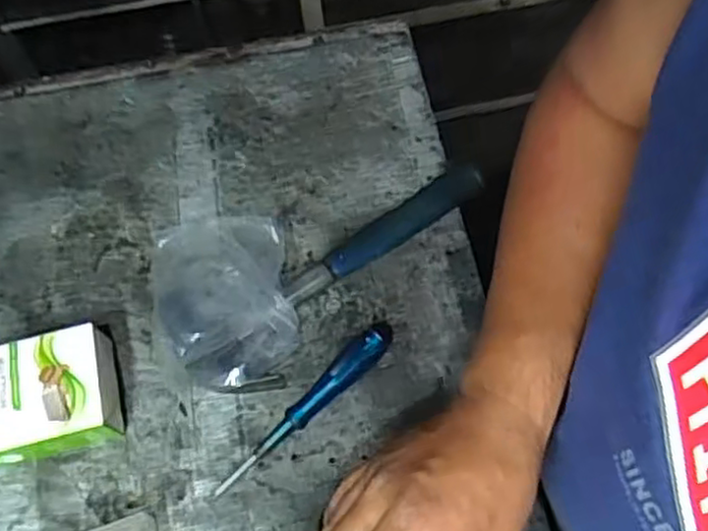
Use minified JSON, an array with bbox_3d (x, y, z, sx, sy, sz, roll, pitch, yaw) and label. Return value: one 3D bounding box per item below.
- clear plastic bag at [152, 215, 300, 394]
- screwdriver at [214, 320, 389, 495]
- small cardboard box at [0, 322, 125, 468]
[{"bbox_3d":[-0.122,0.024,0.625,0.127,0.053,0.183,-12,65,-3],"label":"clear plastic bag"},{"bbox_3d":[-0.038,0.121,0.596,0.029,0.027,0.199,41,73,19],"label":"screwdriver"},{"bbox_3d":[-0.291,0.120,0.592,0.182,0.058,0.097,-16,65,-5],"label":"small cardboard box"}]

